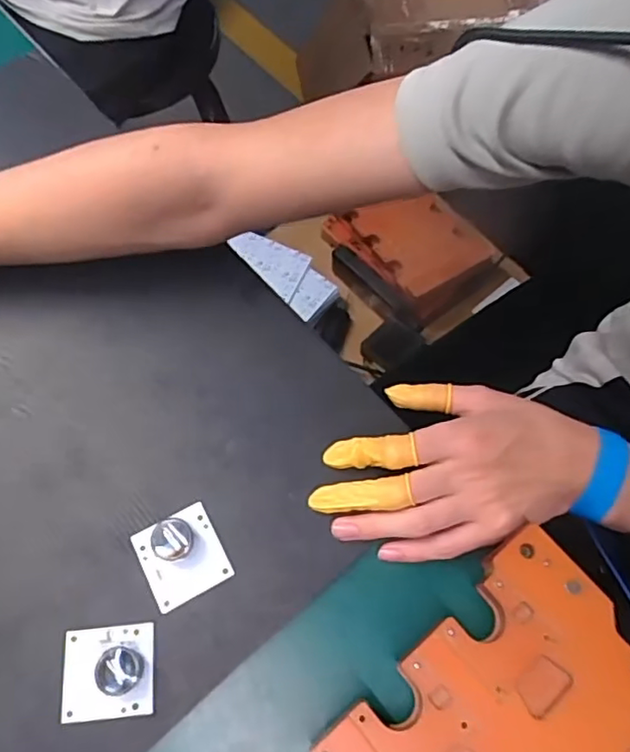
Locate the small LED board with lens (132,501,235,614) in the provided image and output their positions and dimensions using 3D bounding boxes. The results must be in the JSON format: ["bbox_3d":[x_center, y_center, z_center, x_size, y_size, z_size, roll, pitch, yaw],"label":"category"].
[{"bbox_3d":[-0.076,0.100,0.344,0.044,0.016,0.047,-26,71,-12],"label":"small LED board with lens"}]

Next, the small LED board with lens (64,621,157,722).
[{"bbox_3d":[-0.110,0.155,0.318,0.048,0.018,0.045,-4,68,-3],"label":"small LED board with lens"}]

